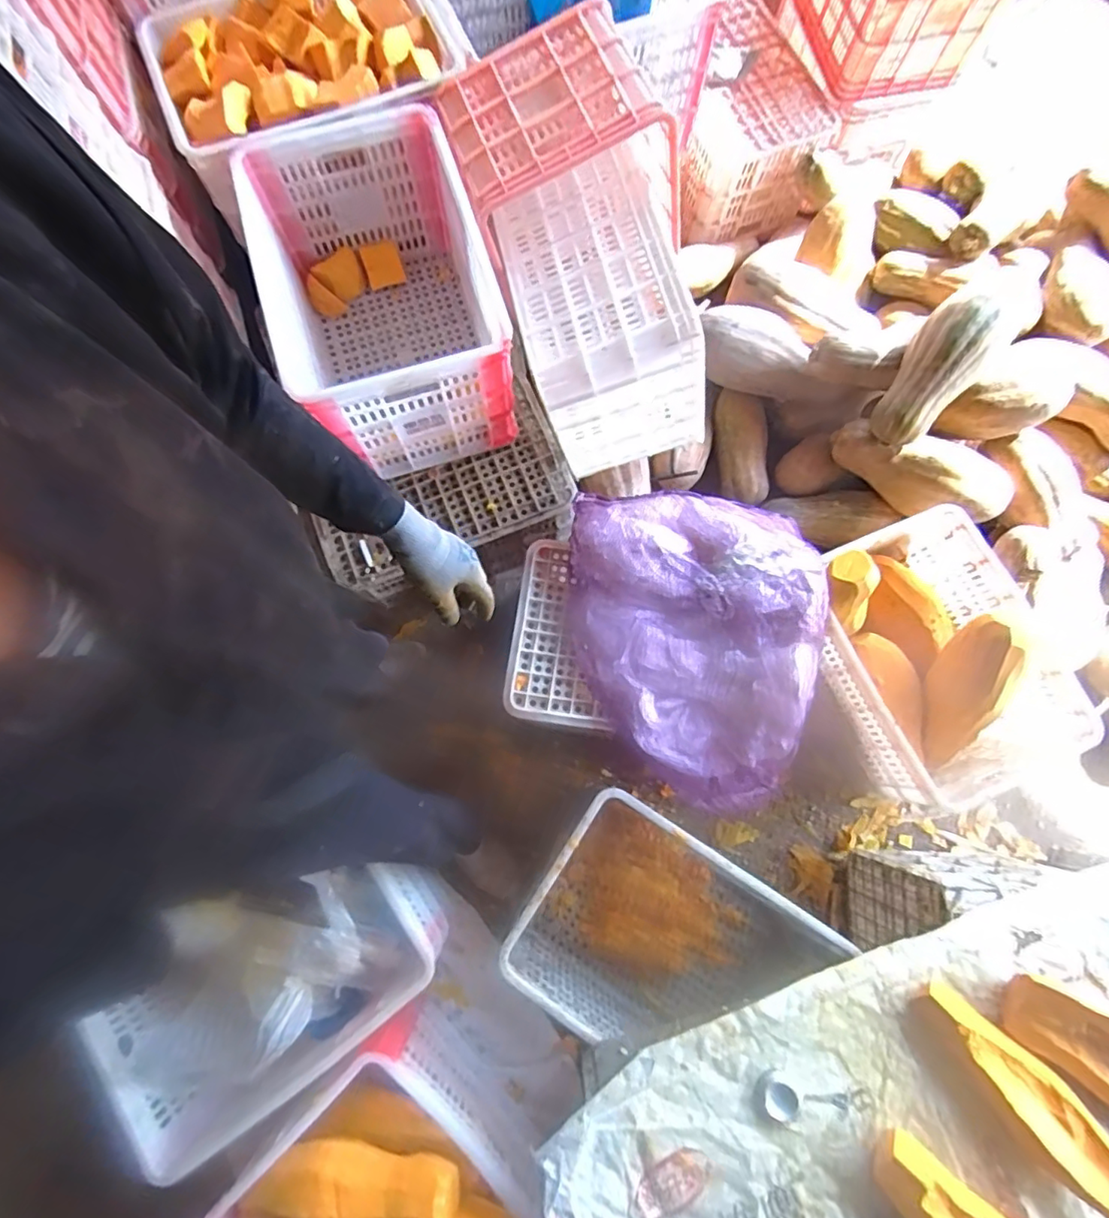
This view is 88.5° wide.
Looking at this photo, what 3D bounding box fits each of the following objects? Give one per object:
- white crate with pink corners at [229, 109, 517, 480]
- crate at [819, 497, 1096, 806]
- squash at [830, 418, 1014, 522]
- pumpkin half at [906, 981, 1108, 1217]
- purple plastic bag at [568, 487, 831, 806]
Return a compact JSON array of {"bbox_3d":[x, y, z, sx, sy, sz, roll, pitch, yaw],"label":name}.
[{"bbox_3d":[-0.302,-0.544,1.025,0.356,0.283,0.513,-19,77,-5],"label":"white crate with pink corners"},{"bbox_3d":[0.736,0.096,1.121,0.369,0.261,0.514,-21,78,-5],"label":"crate"},{"bbox_3d":[0.792,-0.299,1.236,0.360,0.127,0.105,38,57,22],"label":"squash"},{"bbox_3d":[0.654,0.676,0.787,0.103,0.067,0.322,-42,80,-9],"label":"pumpkin half"},{"bbox_3d":[0.226,0.042,1.004,0.435,0.122,0.524,13,77,3],"label":"purple plastic bag"}]

